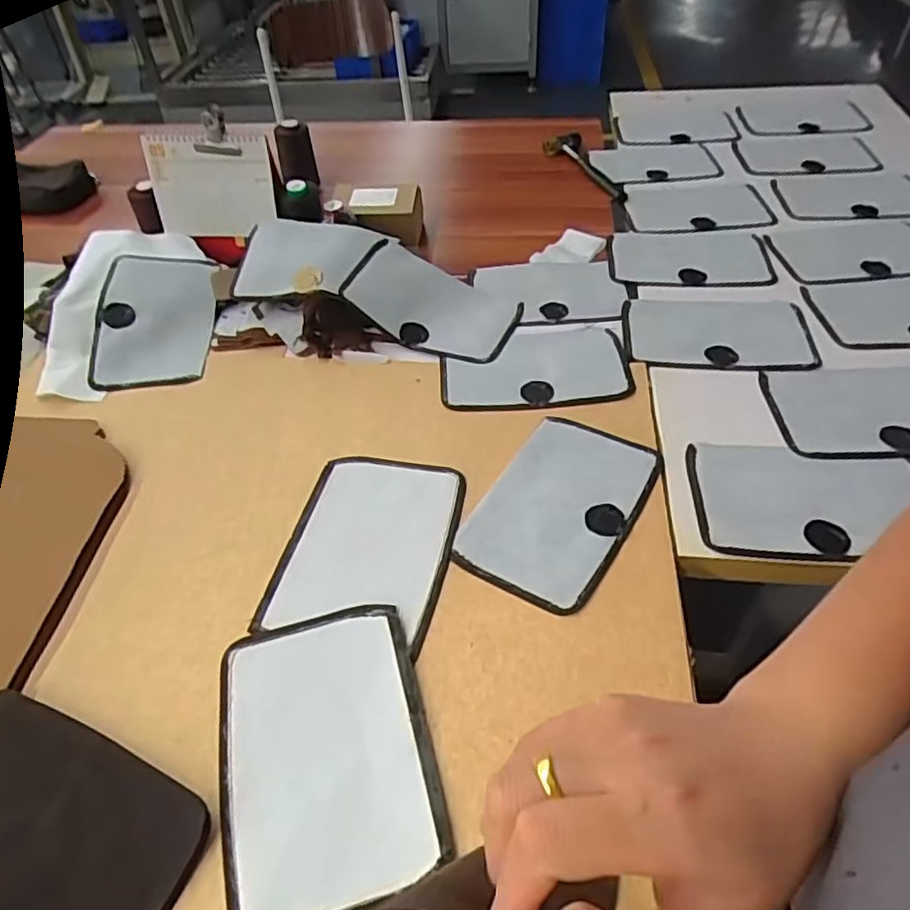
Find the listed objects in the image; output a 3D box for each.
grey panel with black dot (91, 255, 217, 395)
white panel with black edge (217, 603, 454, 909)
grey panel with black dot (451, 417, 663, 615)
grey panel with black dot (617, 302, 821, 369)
[{"bbox_3d":[-0.394,-0.181,0.843,0.141,0.014,0.219,-1,64,-6],"label":"grey panel with black dot"},{"bbox_3d":[-0.102,0.224,0.493,0.155,0.005,0.218,-13,48,-8],"label":"white panel with black edge"},{"bbox_3d":[0.106,0.049,0.638,0.137,0.009,0.222,23,53,23],"label":"grey panel with black dot"},{"bbox_3d":[0.325,-0.157,0.802,0.217,0.010,0.142,4,48,8],"label":"grey panel with black dot"}]

